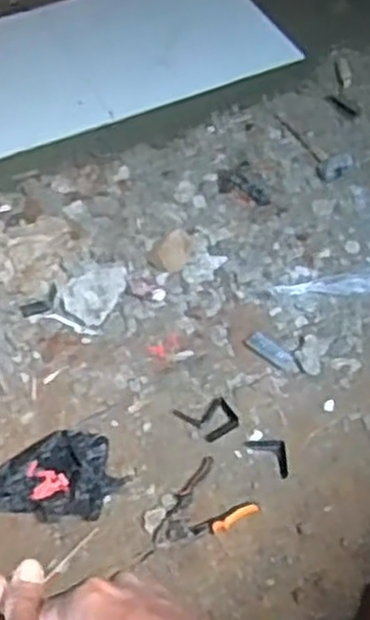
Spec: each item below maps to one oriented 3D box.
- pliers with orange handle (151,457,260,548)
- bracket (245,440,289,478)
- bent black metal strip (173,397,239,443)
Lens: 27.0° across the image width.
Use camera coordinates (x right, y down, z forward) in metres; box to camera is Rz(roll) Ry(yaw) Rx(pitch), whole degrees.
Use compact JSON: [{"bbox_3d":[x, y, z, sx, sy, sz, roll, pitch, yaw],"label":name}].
[{"bbox_3d":[0.024,0.390,1.478,0.191,0.017,0.142,-36,64,-22],"label":"pliers with orange handle"},{"bbox_3d":[0.180,0.287,1.569,0.105,0.016,0.052,39,64,22],"label":"bracket"},{"bbox_3d":[0.050,0.228,1.607,0.112,0.008,0.092,-23,60,-15],"label":"bent black metal strip"}]

